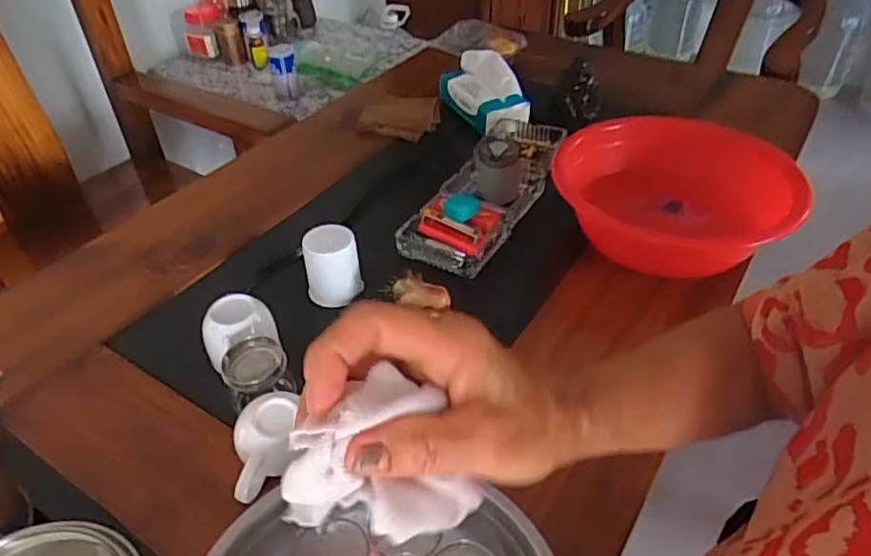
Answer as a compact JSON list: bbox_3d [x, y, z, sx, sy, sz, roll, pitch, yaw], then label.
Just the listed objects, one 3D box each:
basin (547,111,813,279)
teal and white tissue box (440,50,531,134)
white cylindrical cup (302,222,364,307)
[{"bbox_3d":[0.326,-0.114,0.860,0.305,0.094,0.305,-1,41,1],"label":"basin"},{"bbox_3d":[0.082,-0.336,1.109,0.124,0.070,0.175,-12,44,-11],"label":"teal and white tissue box"},{"bbox_3d":[-0.127,-0.016,0.770,0.065,0.082,0.057,-13,42,-13],"label":"white cylindrical cup"}]

